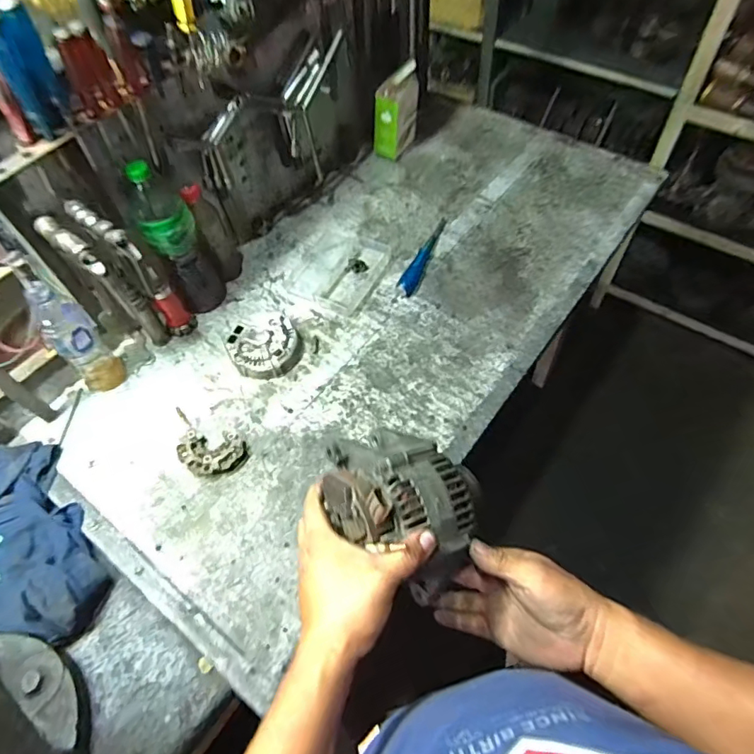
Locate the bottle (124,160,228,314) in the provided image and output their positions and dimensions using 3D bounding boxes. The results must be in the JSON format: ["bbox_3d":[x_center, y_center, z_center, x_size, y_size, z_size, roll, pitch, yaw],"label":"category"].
[{"bbox_3d":[-0.310,-0.211,0.806,0.077,0.271,0.065,-25,59,-11],"label":"bottle"}]

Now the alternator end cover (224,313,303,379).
[{"bbox_3d":[-0.183,-0.051,0.834,0.114,0.038,0.108,-18,58,-7],"label":"alternator end cover"}]

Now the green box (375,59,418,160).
[{"bbox_3d":[0.043,-0.536,1.039,0.054,0.163,0.097,31,65,22],"label":"green box"}]

